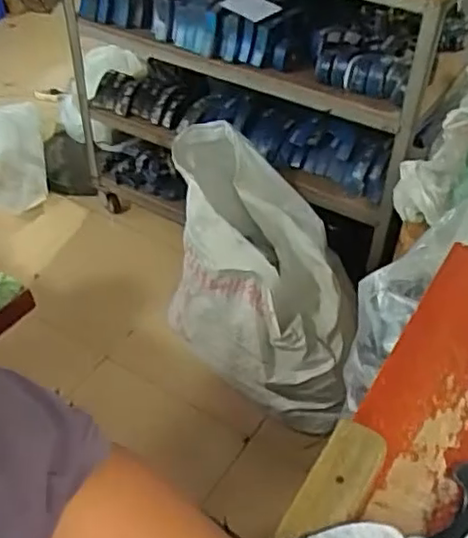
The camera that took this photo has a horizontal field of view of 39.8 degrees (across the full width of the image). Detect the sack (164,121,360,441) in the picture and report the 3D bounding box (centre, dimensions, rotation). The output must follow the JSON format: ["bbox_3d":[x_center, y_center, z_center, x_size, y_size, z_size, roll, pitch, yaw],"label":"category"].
[{"bbox_3d":[0.077,0.041,1.726,0.491,0.571,0.522,1,46,0],"label":"sack"}]

